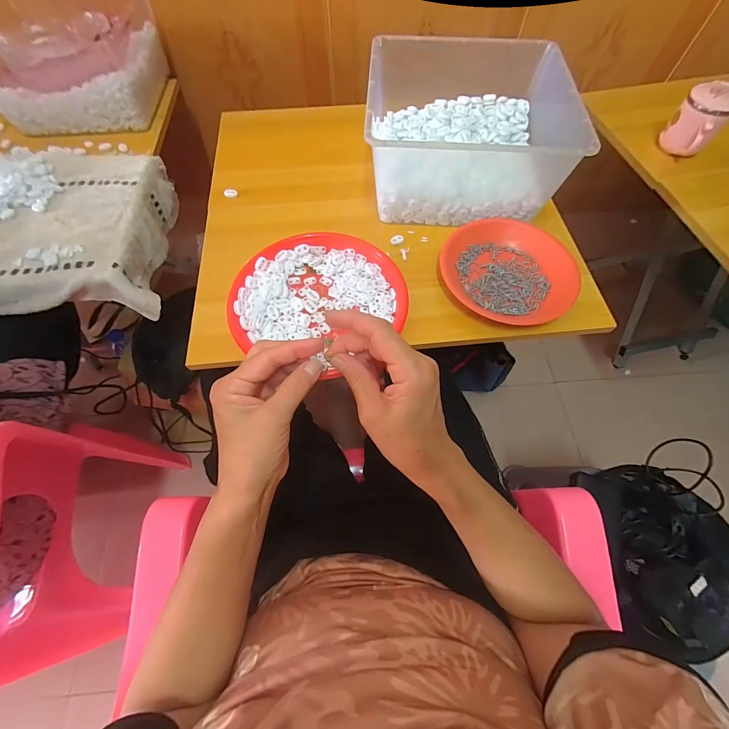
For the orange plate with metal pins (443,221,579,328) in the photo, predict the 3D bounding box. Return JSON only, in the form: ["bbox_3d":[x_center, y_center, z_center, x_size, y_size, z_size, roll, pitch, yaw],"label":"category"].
[{"bbox_3d":[0.216,-0.140,0.497,0.177,0.035,0.193,-35,69,-14],"label":"orange plate with metal pins"}]

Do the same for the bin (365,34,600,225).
[{"bbox_3d":[0.156,-0.373,0.539,0.280,0.140,0.269,2,64,2],"label":"bin"}]

